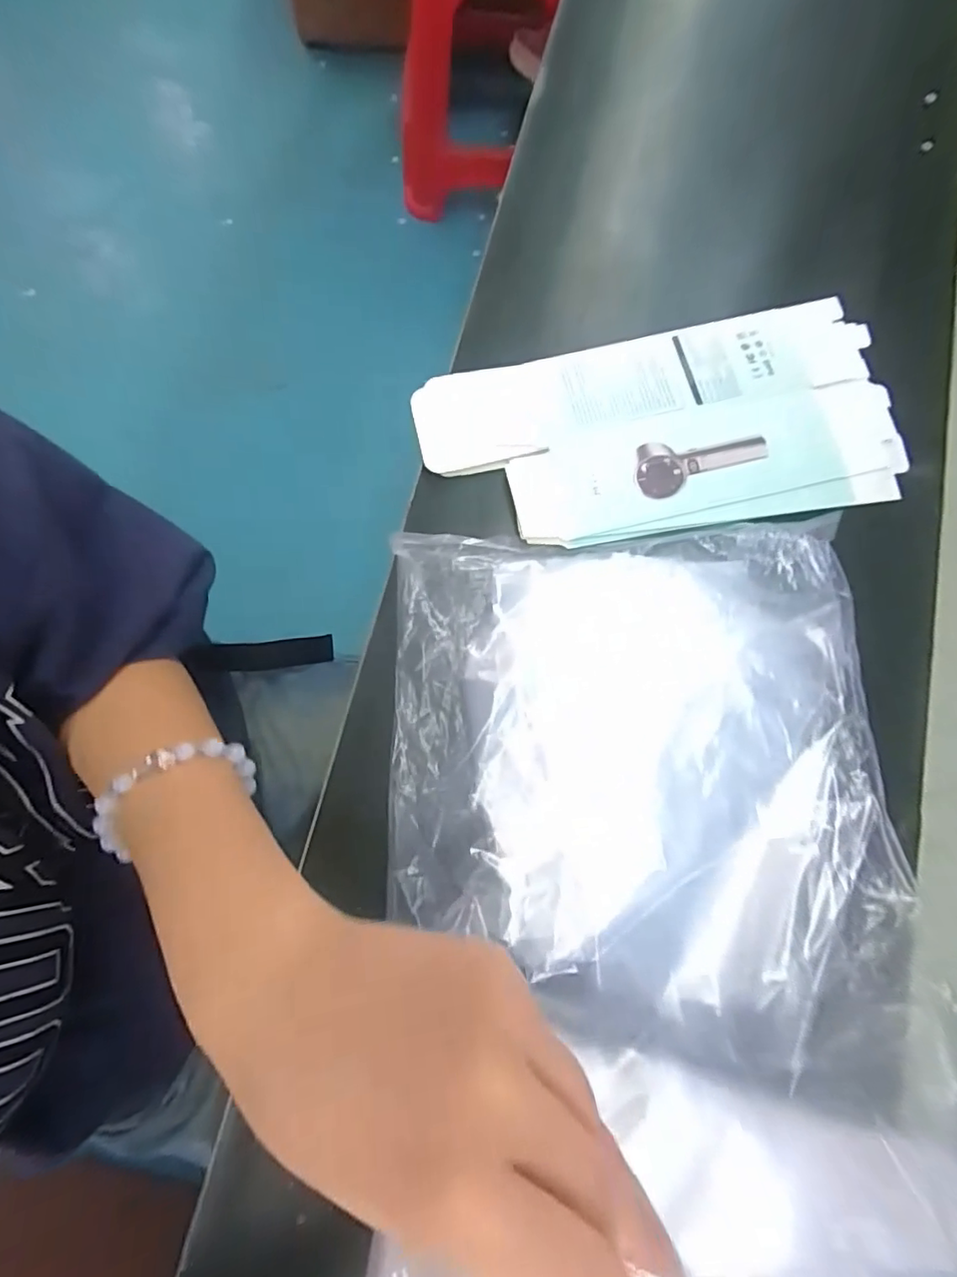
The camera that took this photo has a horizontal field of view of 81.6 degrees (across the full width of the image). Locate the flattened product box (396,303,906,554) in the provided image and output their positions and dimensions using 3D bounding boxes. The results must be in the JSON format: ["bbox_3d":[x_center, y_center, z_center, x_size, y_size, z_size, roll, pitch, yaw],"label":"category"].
[{"bbox_3d":[0.105,-0.122,0.324,0.269,0.008,0.125,-10,78,-4],"label":"flattened product box"}]

